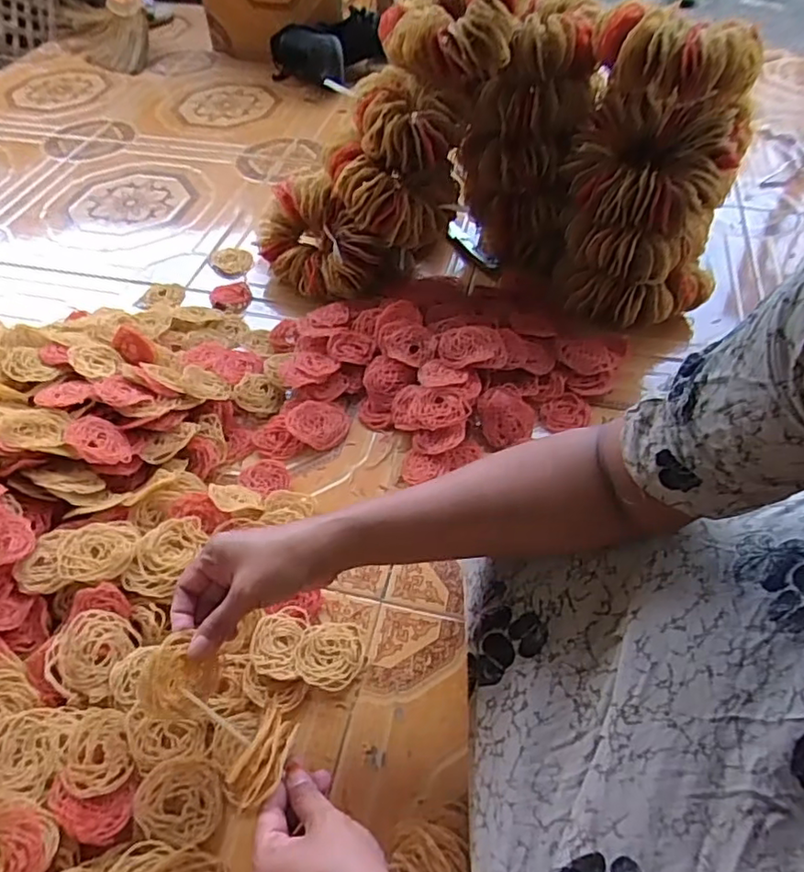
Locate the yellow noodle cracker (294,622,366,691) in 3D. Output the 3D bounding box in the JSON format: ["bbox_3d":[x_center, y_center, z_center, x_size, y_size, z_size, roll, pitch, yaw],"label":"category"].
[{"bbox_3d":[-0.063,0.190,0.545,0.057,0.012,0.059,0,50,1],"label":"yellow noodle cracker"}]

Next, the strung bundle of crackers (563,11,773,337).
[{"bbox_3d":[0.290,-0.287,0.714,0.189,0.298,0.121,17,53,15],"label":"strung bundle of crackers"}]

